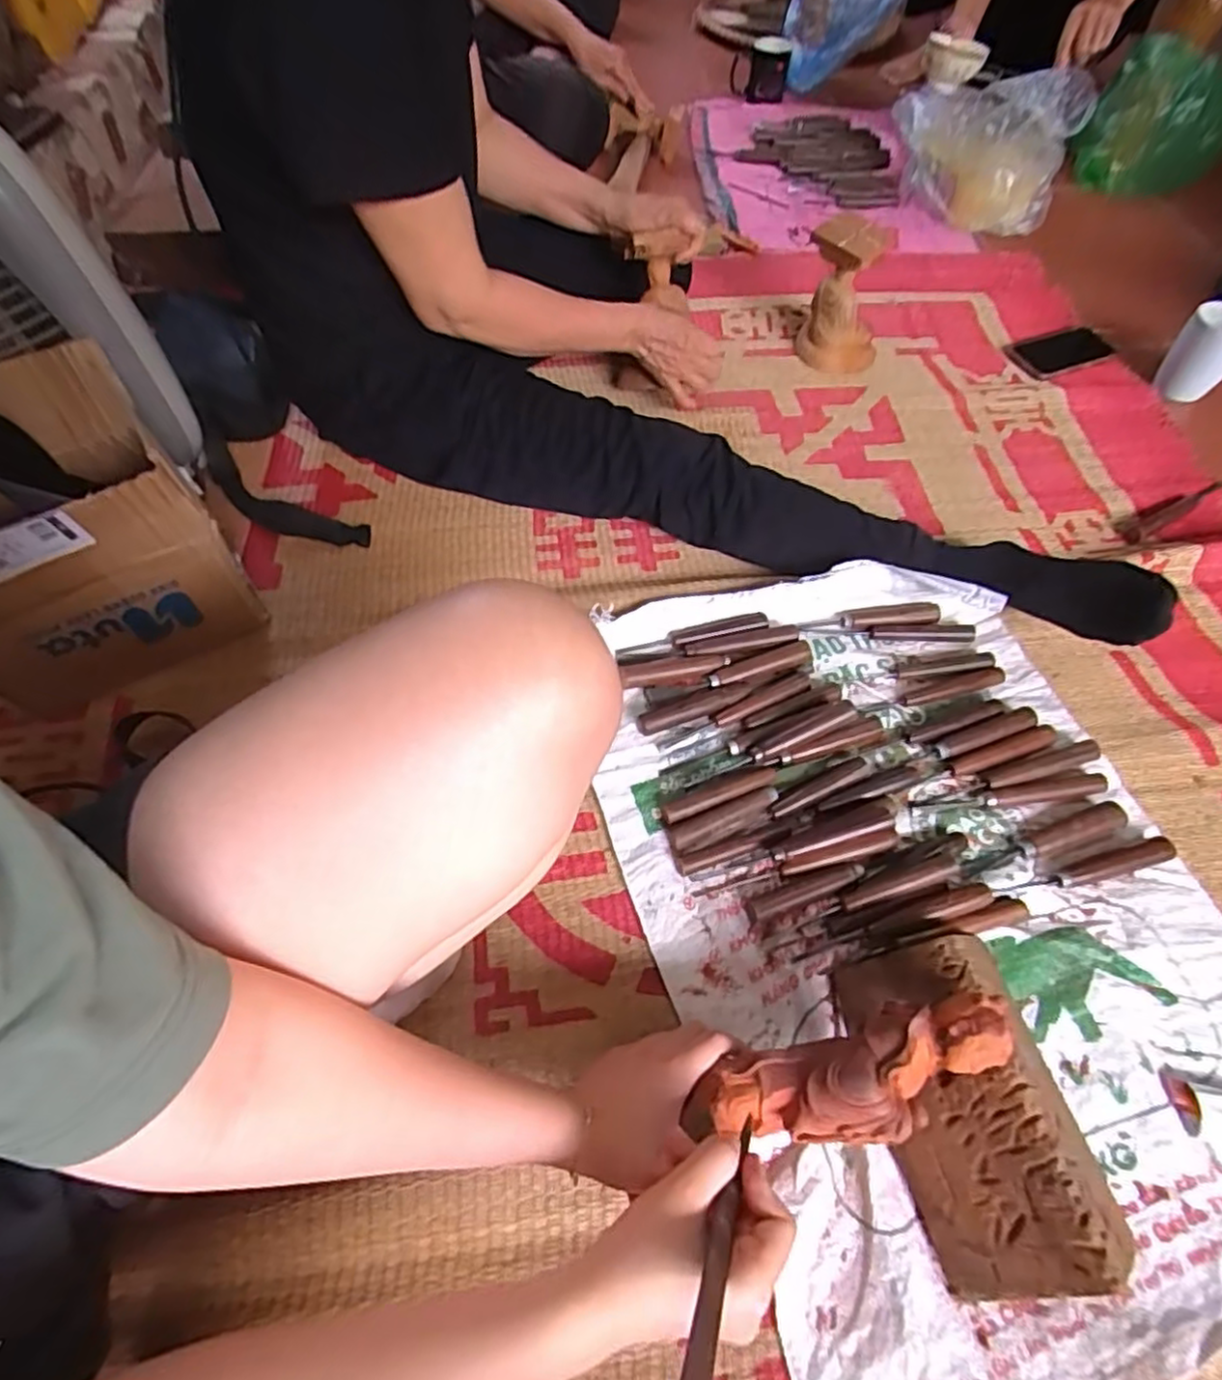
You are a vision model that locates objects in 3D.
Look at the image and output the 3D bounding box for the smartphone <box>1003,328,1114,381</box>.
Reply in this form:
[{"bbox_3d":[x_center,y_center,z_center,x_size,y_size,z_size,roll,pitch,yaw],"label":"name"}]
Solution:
[{"bbox_3d":[0.682,-0.516,1.021,0.162,0.015,0.093,-25,62,-16],"label":"smartphone"}]

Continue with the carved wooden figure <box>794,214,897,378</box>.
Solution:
[{"bbox_3d":[0.319,-0.527,0.912,0.112,0.178,0.087,27,61,14],"label":"carved wooden figure"}]

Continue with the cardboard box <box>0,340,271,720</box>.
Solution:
[{"bbox_3d":[-0.490,-0.126,0.610,0.223,0.228,0.204,-35,65,-21],"label":"cardboard box"}]

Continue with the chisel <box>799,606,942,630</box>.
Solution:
[{"bbox_3d":[0.282,-0.076,0.727,0.151,0.015,0.022,-6,58,-5],"label":"chisel"}]

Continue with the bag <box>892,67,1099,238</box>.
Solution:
[{"bbox_3d":[0.655,-0.968,1.201,0.313,0.170,0.183,20,59,10],"label":"bag"}]

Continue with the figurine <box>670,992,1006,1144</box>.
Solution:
[{"bbox_3d":[0.155,0.253,0.430,0.206,0.042,0.065,-17,59,0],"label":"figurine"}]

